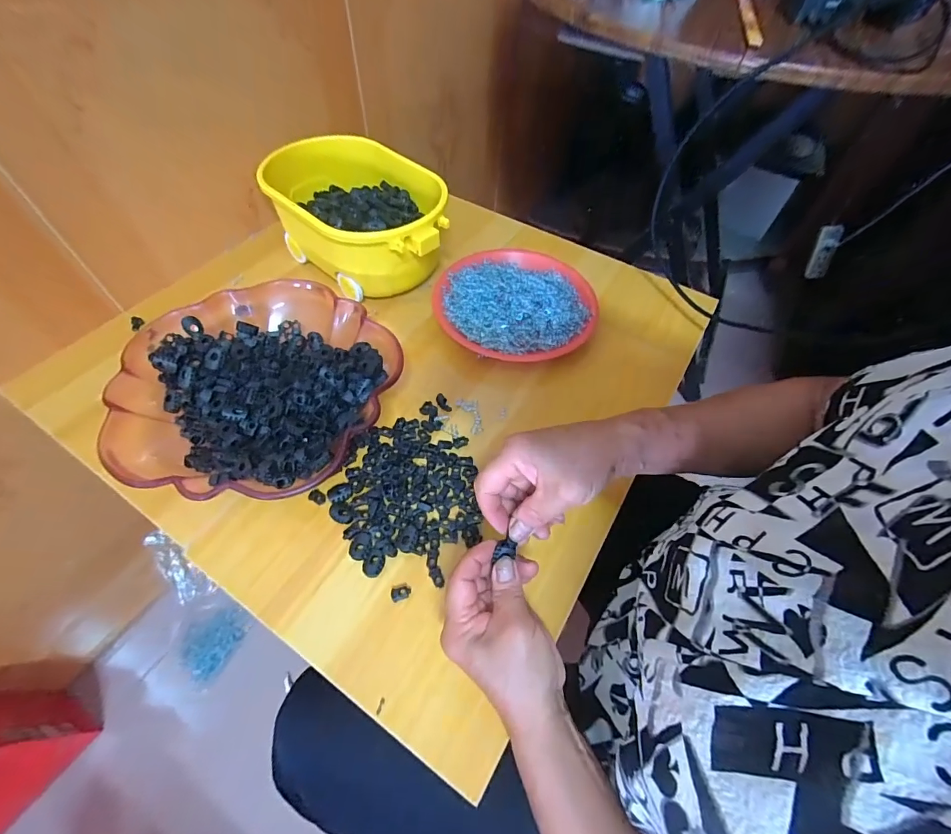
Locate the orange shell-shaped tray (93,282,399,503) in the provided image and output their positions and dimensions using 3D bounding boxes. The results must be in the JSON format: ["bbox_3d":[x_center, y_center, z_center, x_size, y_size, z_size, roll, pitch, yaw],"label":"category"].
[{"bbox_3d":[-0.212,-0.034,0.416,0.260,0.053,0.255,24,59,12],"label":"orange shell-shaped tray"}]

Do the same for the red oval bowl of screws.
[{"bbox_3d":[0.047,-0.137,0.519,0.188,0.035,0.183,4,57,-1],"label":"red oval bowl of screws"}]

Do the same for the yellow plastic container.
[{"bbox_3d":[-0.144,-0.253,0.531,0.254,0.088,0.162,38,63,19],"label":"yellow plastic container"}]

